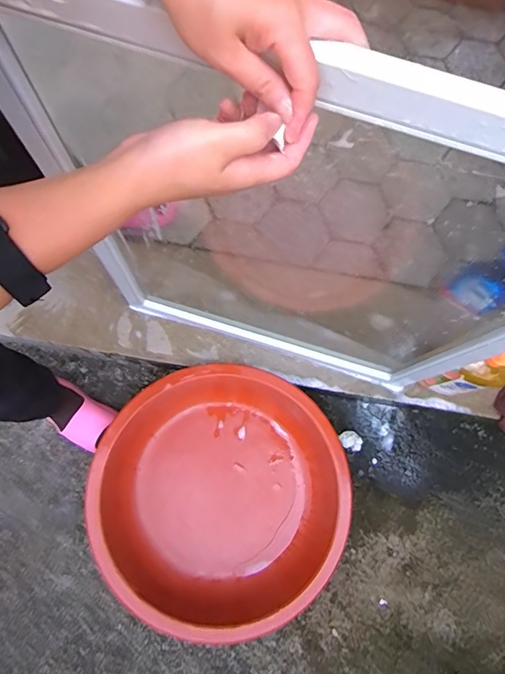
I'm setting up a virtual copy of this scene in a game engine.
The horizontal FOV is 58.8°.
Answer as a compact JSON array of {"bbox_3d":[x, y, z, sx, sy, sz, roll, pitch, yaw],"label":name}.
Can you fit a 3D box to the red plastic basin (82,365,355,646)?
[{"bbox_3d":[-0.070,0.351,1.022,0.523,0.182,0.523,1,75,-2],"label":"red plastic basin"}]

